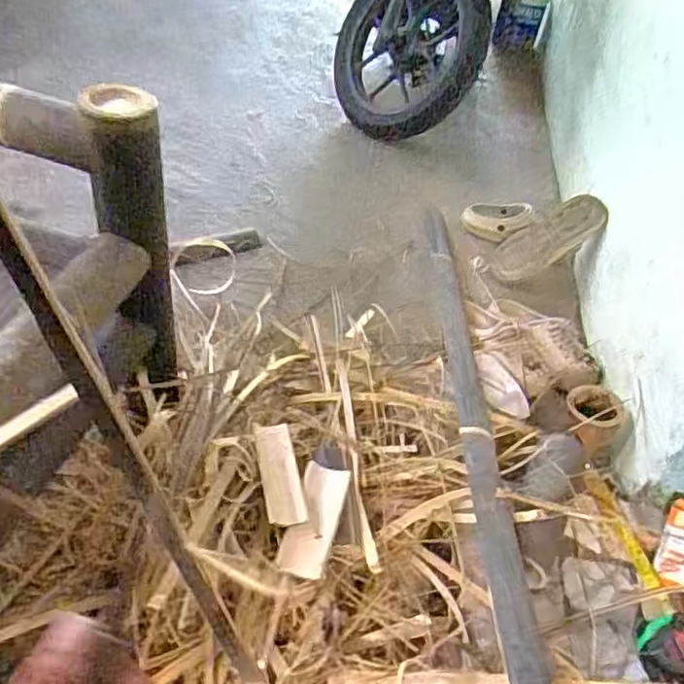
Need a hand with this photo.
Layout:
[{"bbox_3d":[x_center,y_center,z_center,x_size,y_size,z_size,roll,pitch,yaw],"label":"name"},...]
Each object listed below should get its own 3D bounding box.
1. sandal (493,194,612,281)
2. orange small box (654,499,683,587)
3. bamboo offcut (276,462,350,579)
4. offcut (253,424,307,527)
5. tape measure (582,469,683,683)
[{"bbox_3d":[0.429,-0.214,1.362,0.254,0.068,0.107,-32,42,18],"label":"sandal"},{"bbox_3d":[0.446,0.263,0.853,0.044,0.027,0.110,21,78,15],"label":"orange small box"},{"bbox_3d":[-0.034,0.212,0.781,0.053,0.021,0.135,13,57,7],"label":"bamboo offcut"},{"bbox_3d":[-0.078,0.158,0.799,0.046,0.020,0.145,-4,44,-16],"label":"offcut"},{"bbox_3d":[0.383,0.291,0.845,0.080,0.049,0.298,-2,43,-9],"label":"tape measure"}]

